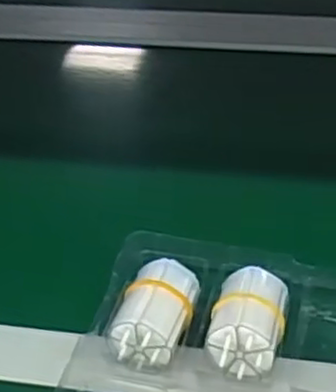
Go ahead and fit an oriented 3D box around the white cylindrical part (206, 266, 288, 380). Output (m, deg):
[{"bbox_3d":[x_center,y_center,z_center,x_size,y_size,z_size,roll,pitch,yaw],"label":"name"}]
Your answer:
[{"bbox_3d":[0.045,0.070,0.399,0.040,0.033,0.060,6,39,11],"label":"white cylindrical part"}]

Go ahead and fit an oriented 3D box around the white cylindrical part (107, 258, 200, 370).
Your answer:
[{"bbox_3d":[-0.007,0.065,0.403,0.037,0.029,0.058,10,40,16],"label":"white cylindrical part"}]

